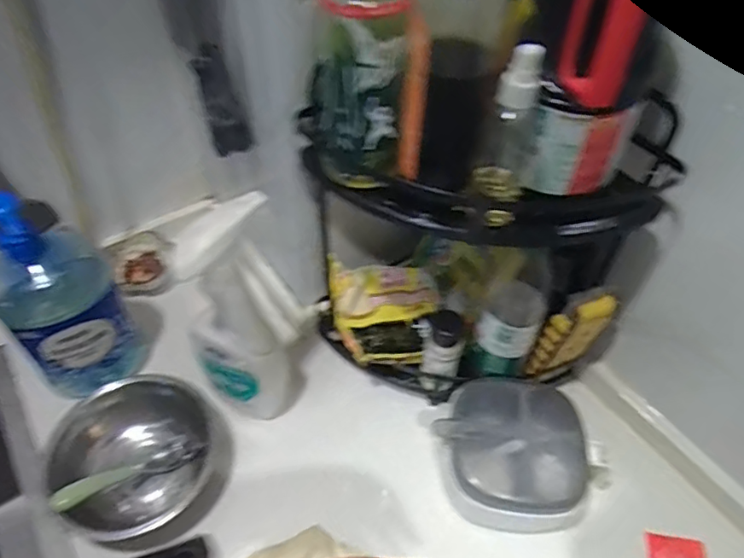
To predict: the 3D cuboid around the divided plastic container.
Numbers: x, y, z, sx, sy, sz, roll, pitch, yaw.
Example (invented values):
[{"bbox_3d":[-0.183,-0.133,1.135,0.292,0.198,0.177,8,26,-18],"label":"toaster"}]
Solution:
[{"bbox_3d":[0.152,0.183,0.577,0.182,0.073,0.132,5,49,3],"label":"divided plastic container"}]

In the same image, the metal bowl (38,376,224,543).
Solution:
[{"bbox_3d":[-0.238,0.183,0.574,0.160,0.062,0.159,1,49,-1],"label":"metal bowl"}]

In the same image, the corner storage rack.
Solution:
[{"bbox_3d":[0.083,-0.019,0.571,0.311,0.341,0.187,26,54,20],"label":"corner storage rack"}]

